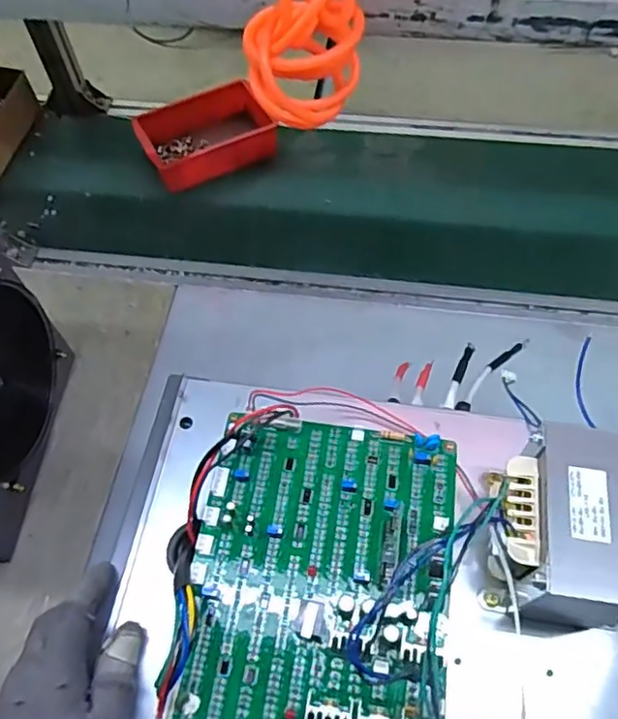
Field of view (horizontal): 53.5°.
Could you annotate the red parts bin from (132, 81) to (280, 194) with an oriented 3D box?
[{"bbox_3d":[-0.159,-0.340,0.947,0.190,0.072,0.122,-29,62,-13],"label":"red parts bin"}]

